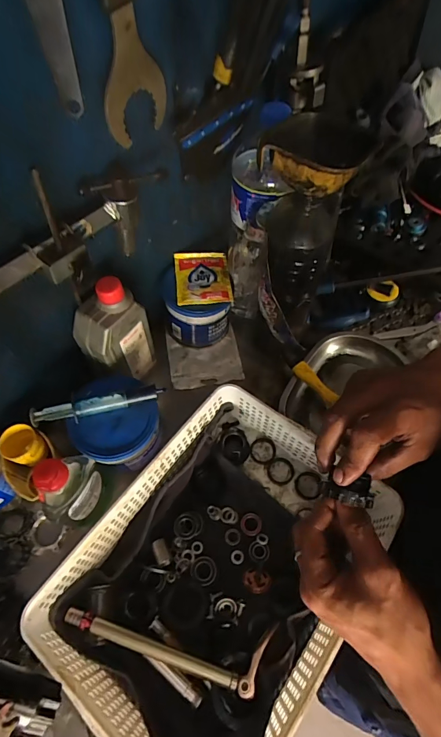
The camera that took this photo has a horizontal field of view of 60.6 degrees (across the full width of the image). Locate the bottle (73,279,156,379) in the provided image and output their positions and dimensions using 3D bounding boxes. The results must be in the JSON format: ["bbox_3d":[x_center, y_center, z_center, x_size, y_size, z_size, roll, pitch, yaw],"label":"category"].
[{"bbox_3d":[-0.135,-0.037,0.500,0.053,0.185,0.080,34,66,19],"label":"bottle"}]

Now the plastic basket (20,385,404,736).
[{"bbox_3d":[0.001,0.208,0.408,0.243,0.080,0.322,34,66,19],"label":"plastic basket"}]

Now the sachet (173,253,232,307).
[{"bbox_3d":[-0.026,-0.134,0.554,0.078,0.014,0.093,-6,59,-3],"label":"sachet"}]

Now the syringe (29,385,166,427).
[{"bbox_3d":[-0.142,0.044,0.442,0.148,0.026,0.024,-10,60,-5],"label":"syringe"}]

